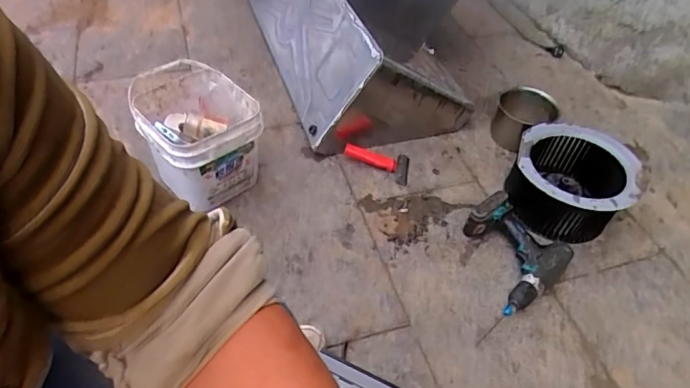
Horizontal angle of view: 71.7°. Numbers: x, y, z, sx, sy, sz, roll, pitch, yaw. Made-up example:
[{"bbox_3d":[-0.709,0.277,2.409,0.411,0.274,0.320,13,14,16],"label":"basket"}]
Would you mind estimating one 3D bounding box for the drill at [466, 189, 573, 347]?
[{"bbox_3d":[0.306,0.136,0.952,0.205,0.061,0.261,38,54,25],"label":"drill"}]

